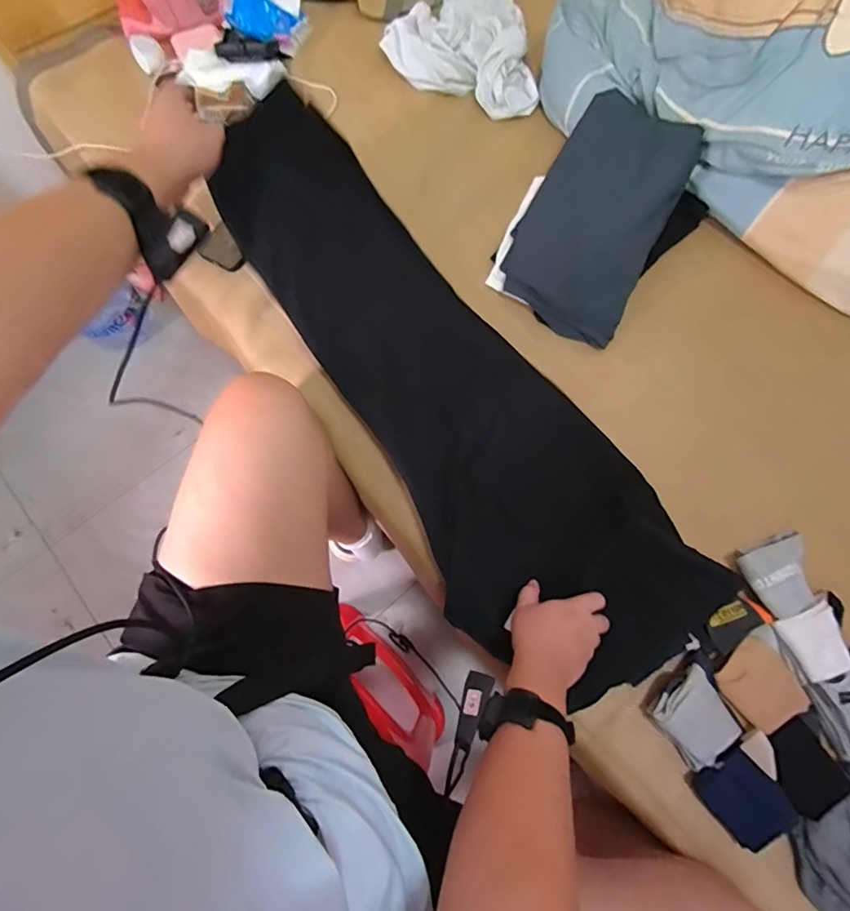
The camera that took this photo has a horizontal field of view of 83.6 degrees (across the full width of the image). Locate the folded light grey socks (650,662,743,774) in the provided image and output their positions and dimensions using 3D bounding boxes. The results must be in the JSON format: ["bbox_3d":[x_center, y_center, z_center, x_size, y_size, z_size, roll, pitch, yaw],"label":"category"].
[{"bbox_3d":[0.317,0.309,0.557,0.077,0.031,0.087,-36,77,-11],"label":"folded light grey socks"}]

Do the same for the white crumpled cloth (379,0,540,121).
[{"bbox_3d":[0.103,-0.787,0.878,0.287,0.074,0.307,23,74,6],"label":"white crumpled cloth"}]

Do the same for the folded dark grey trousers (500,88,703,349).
[{"bbox_3d":[0.255,-0.359,0.715,0.196,0.044,0.337,25,98,10],"label":"folded dark grey trousers"}]

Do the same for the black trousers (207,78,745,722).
[{"bbox_3d":[-0.002,-0.099,0.634,0.280,0.098,0.898,-37,85,-11],"label":"black trousers"}]

